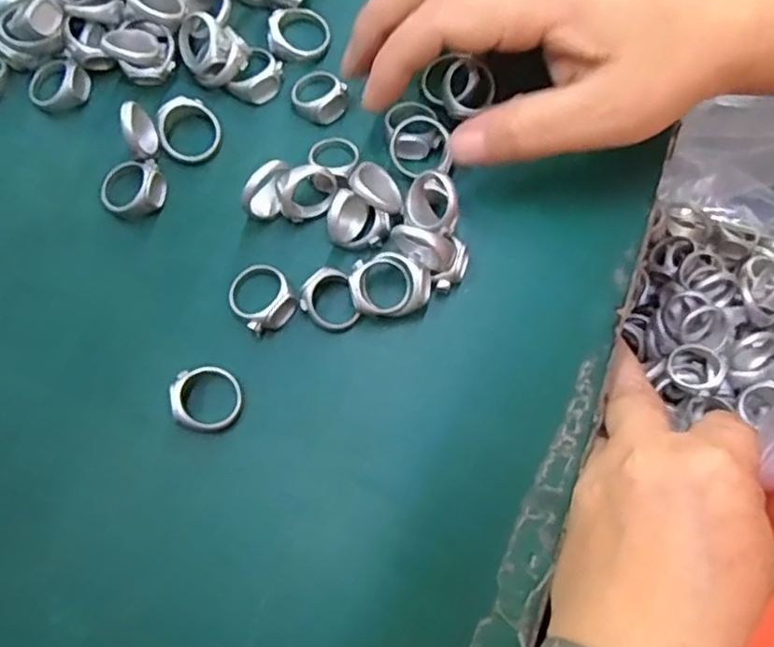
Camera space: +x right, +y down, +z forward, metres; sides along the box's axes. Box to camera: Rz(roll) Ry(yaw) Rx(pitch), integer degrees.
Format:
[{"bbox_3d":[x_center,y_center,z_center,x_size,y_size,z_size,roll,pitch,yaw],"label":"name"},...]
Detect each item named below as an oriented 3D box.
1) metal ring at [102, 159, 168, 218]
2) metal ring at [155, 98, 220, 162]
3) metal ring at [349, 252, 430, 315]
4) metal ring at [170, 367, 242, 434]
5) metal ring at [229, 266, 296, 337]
[{"bbox_3d":[-0.102,-0.054,0.272,0.025,0.009,0.022,4,75,0],"label":"metal ring"},{"bbox_3d":[-0.082,-0.081,0.279,0.024,0.008,0.027,-16,76,-5],"label":"metal ring"},{"bbox_3d":[0.001,-0.013,0.258,0.029,0.016,0.024,8,75,1],"label":"metal ring"},{"bbox_3d":[-0.066,0.027,0.248,0.024,0.009,0.024,0,75,-1],"label":"metal ring"},{"bbox_3d":[-0.048,-0.011,0.260,0.022,0.008,0.026,-37,79,-10],"label":"metal ring"}]

